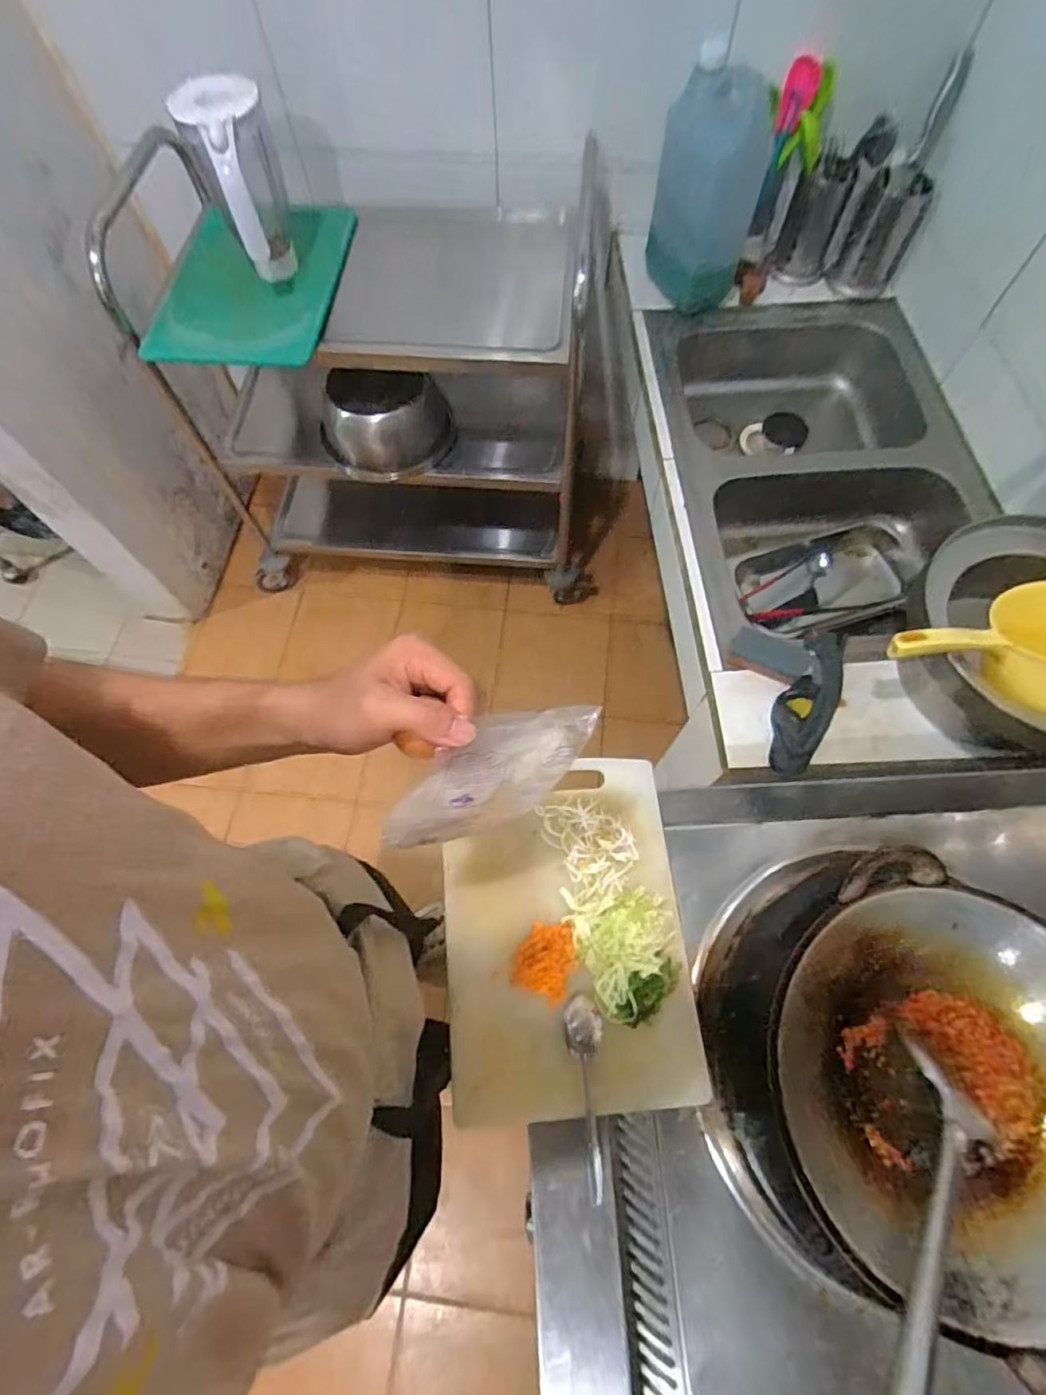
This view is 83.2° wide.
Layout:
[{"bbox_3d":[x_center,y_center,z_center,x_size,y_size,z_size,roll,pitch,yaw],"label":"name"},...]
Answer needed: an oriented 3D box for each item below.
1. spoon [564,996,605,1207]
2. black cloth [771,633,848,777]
[{"bbox_3d":[0.064,0.375,0.556,0.034,0.023,0.163,-5,66,-1],"label":"spoon"},{"bbox_3d":[0.383,0.006,0.792,0.070,0.019,0.201,24,82,11],"label":"black cloth"}]

